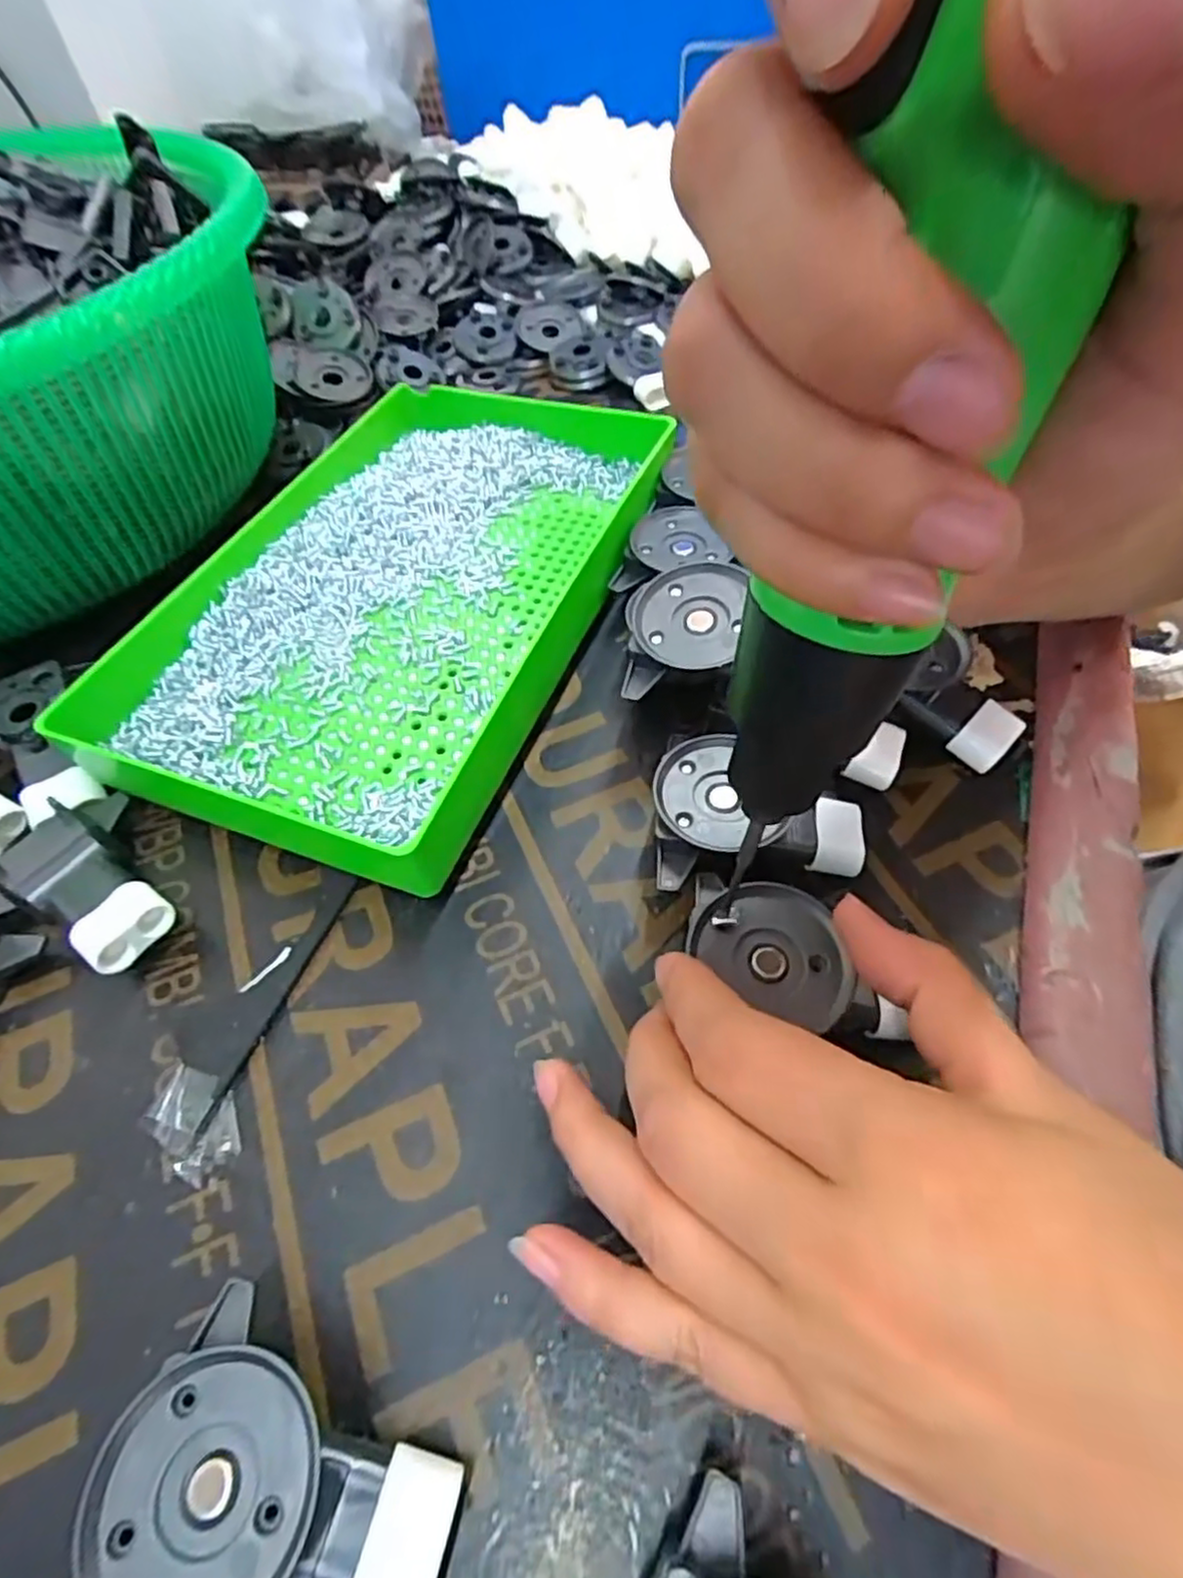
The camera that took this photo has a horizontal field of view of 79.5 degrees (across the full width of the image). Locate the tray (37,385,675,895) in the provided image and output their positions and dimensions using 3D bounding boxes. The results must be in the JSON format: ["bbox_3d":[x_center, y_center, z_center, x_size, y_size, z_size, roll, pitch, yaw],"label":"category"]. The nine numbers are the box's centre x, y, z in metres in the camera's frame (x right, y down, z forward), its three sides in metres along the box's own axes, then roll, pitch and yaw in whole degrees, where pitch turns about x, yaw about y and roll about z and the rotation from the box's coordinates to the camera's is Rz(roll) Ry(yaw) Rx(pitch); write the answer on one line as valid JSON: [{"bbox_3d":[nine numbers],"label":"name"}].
[{"bbox_3d":[-0.077,-0.085,0.294,0.154,0.033,0.239,17,58,16],"label":"tray"}]

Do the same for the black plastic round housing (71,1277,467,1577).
[{"bbox_3d":[-0.062,0.142,0.141,0.065,0.031,0.045,20,59,18],"label":"black plastic round housing"}]

